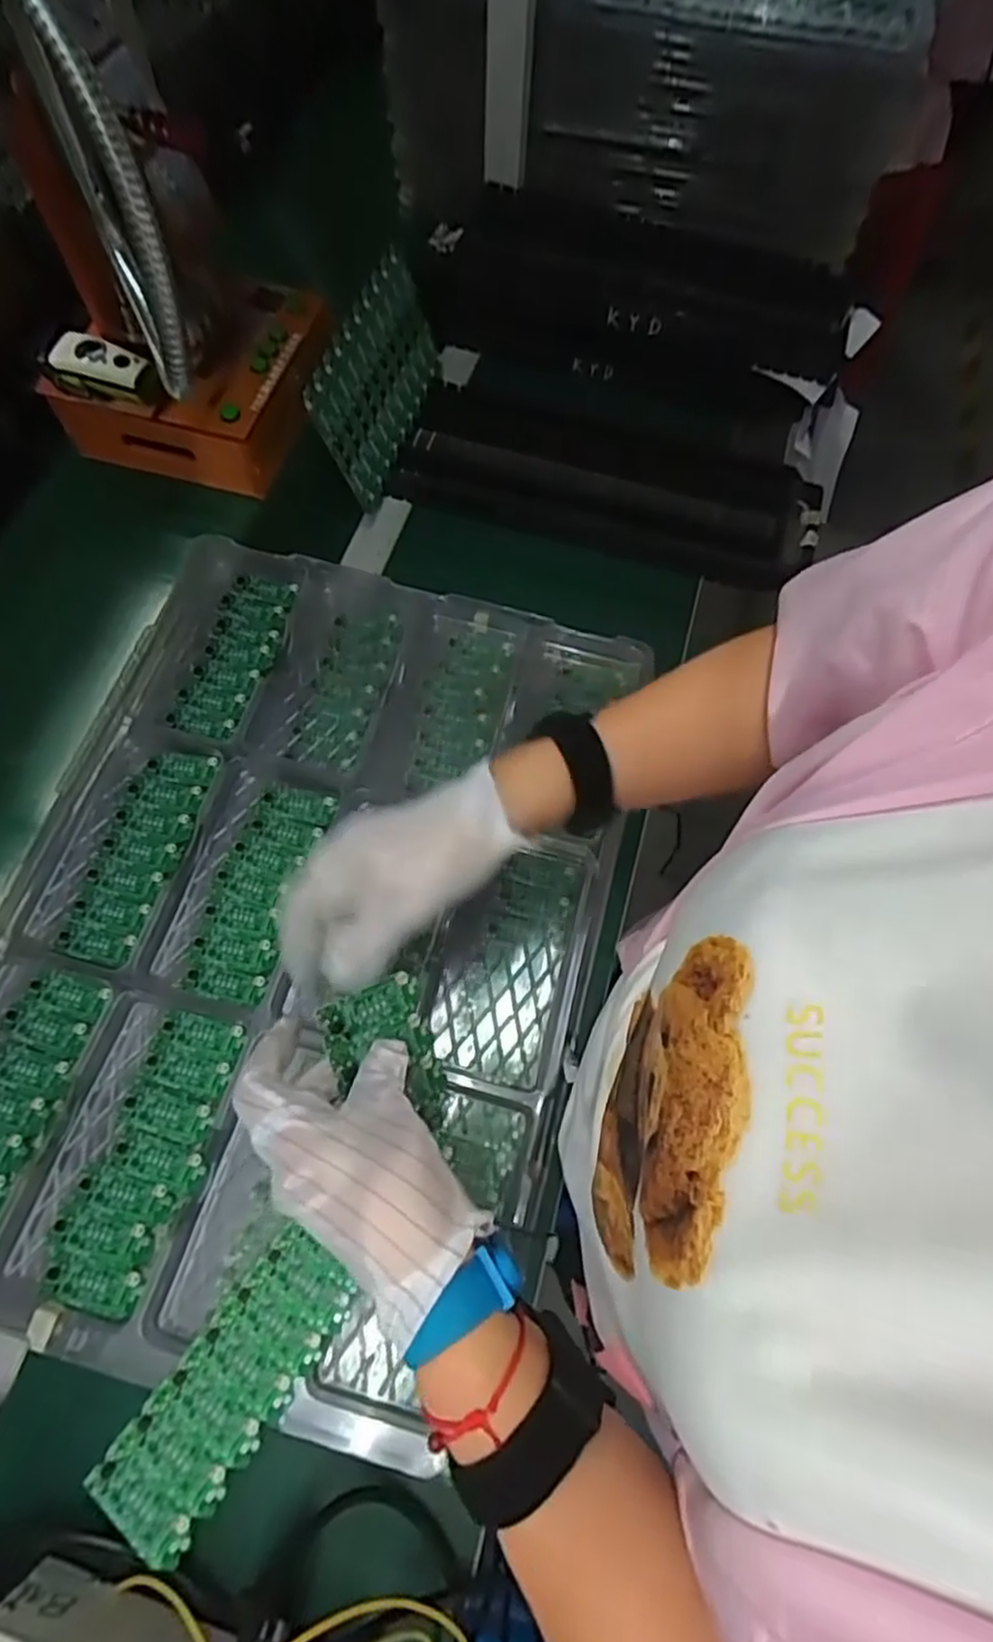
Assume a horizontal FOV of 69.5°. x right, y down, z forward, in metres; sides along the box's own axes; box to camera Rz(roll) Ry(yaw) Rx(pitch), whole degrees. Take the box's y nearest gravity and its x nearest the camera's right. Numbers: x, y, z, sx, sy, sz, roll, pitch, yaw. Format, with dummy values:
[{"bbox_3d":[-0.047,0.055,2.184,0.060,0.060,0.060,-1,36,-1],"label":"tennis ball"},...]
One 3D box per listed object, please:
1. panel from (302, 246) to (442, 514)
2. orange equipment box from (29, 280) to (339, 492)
[{"bbox_3d":[-0.108,-0.416,0.670,0.010,0.113,0.218,7,66,23],"label":"panel"},{"bbox_3d":[-0.299,-0.464,0.731,0.213,0.085,0.219,14,68,3],"label":"orange equipment box"}]

